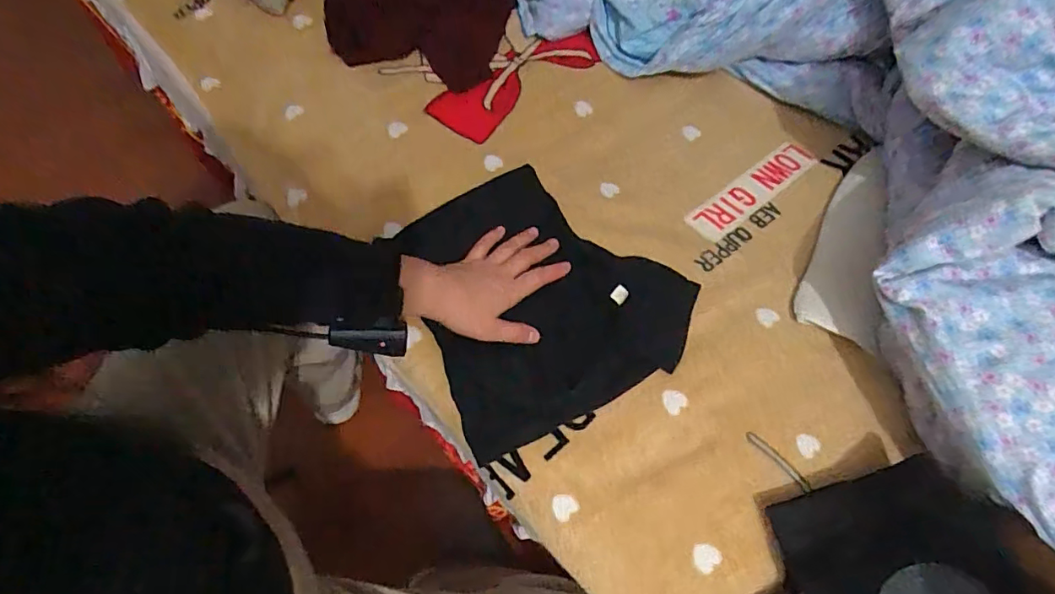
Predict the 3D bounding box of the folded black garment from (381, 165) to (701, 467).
[{"bbox_3d":[0.017,-0.007,0.535,0.256,0.028,0.257,-26,81,-8],"label":"folded black garment"}]

